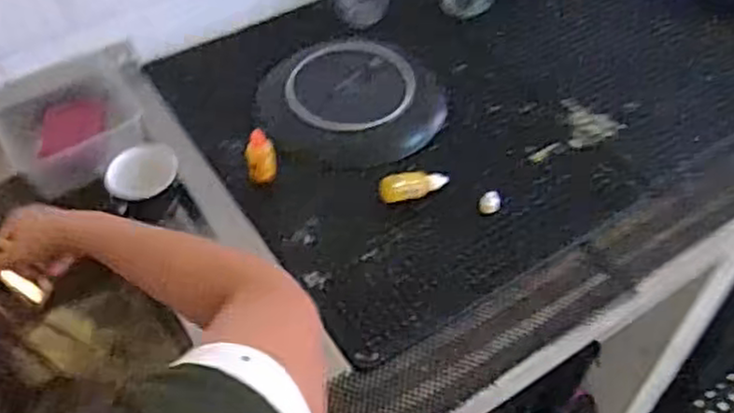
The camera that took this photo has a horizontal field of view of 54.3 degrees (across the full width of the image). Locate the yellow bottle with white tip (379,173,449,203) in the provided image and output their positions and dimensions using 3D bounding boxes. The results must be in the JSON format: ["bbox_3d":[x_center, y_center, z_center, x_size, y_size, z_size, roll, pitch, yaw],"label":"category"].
[{"bbox_3d":[0.058,-0.024,0.888,0.084,0.022,0.035,-8,52,-6],"label":"yellow bottle with white tip"}]

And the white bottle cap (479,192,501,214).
[{"bbox_3d":[0.150,-0.004,0.872,0.025,0.021,0.022,15,53,11],"label":"white bottle cap"}]

